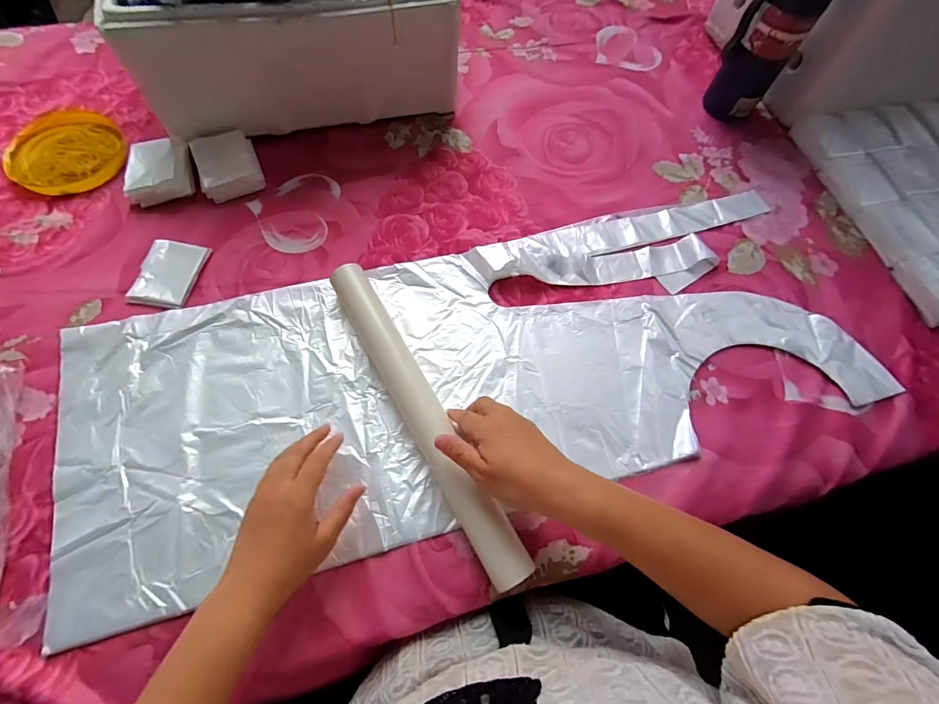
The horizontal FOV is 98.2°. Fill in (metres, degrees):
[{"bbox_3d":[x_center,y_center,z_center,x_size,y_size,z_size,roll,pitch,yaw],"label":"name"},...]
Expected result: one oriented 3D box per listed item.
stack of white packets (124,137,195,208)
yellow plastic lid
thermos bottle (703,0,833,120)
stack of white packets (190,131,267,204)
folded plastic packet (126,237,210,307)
[{"bbox_3d":[-0.392,-0.231,0.518,0.072,0.030,0.089,-6,68,-5],"label":"stack of white packets"},{"bbox_3d":[-0.539,-0.274,0.545,0.130,0.017,0.143,1,67,-3],"label":"yellow plastic lid"},{"bbox_3d":[0.414,-0.439,0.556,0.085,0.242,0.065,35,70,11],"label":"thermos bottle"},{"bbox_3d":[-0.320,-0.247,0.538,0.075,0.033,0.086,-21,70,-11],"label":"stack of white packets"},{"bbox_3d":[-0.355,-0.094,0.482,0.067,0.007,0.089,7,67,0],"label":"folded plastic packet"}]

